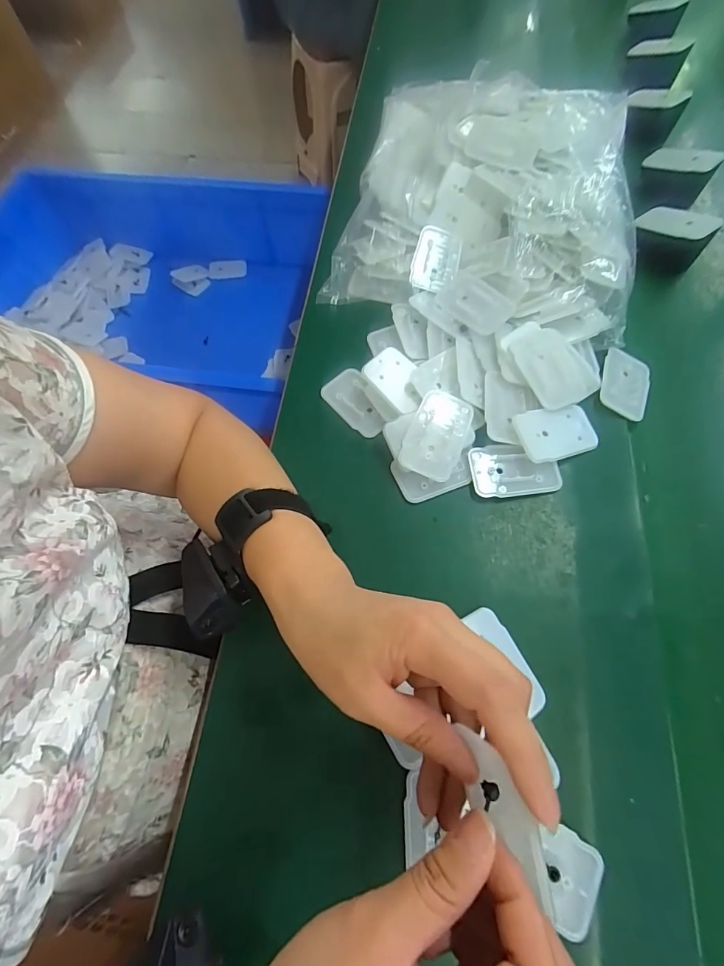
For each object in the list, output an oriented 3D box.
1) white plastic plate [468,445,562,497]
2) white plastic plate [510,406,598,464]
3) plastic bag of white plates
[{"bbox_3d":[0.120,-0.010,0.330,0.066,0.012,0.040,-1,65,1],"label":"white plastic plate"},{"bbox_3d":[0.157,-0.039,0.335,0.063,0.009,0.043,-10,66,-3],"label":"white plastic plate"},{"bbox_3d":[0.114,-0.280,0.404,0.280,0.085,0.286,5,66,4],"label":"plastic bag of white plates"}]

